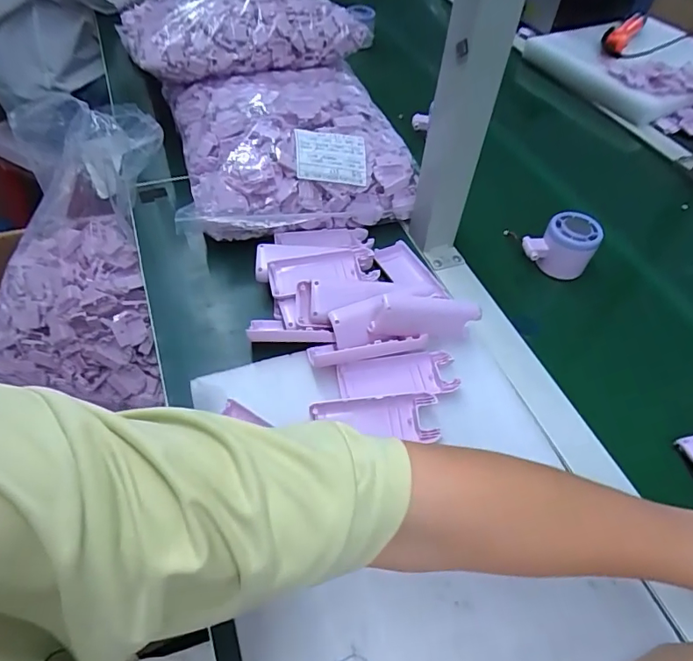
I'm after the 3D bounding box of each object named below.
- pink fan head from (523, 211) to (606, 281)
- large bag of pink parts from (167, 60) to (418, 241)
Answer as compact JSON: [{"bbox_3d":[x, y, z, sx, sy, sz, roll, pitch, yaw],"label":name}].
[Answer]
[{"bbox_3d":[0.242,-0.101,0.556,0.076,0.056,0.057,21,54,13],"label":"pink fan head"},{"bbox_3d":[-0.073,-0.220,0.597,0.260,0.111,0.238,-14,54,-14],"label":"large bag of pink parts"}]

